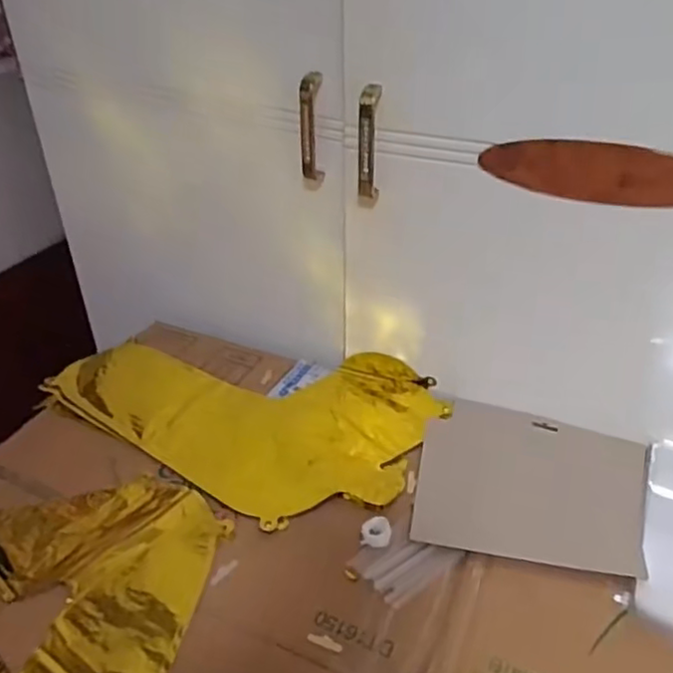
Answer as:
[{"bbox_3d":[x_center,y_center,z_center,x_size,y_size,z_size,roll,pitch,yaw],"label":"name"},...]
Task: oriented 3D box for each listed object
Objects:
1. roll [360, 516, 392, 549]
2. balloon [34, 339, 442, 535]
[{"bbox_3d":[0.034,0.168,0.565,0.025,0.010,0.026,0,35,0],"label":"roll"},{"bbox_3d":[-0.093,0.064,0.725,0.389,0.010,0.260,21,40,27],"label":"balloon"}]

